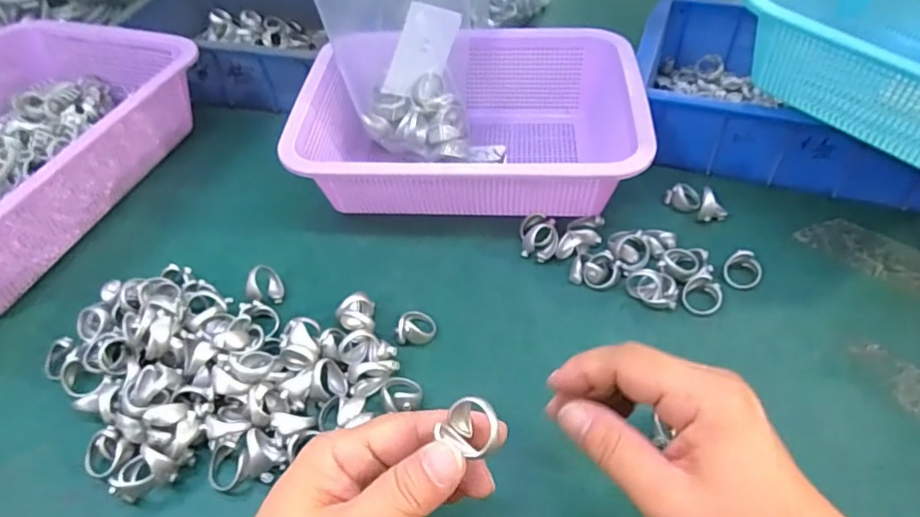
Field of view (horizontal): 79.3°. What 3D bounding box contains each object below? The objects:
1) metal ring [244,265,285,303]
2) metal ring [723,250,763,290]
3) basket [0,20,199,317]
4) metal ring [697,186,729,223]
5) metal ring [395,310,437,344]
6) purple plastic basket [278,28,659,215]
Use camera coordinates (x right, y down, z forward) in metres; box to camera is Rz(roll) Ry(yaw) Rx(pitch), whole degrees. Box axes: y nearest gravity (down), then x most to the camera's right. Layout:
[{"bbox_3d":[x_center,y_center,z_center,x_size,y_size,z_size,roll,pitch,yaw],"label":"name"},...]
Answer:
[{"bbox_3d":[-0.140,0.019,0.394,0.026,0.023,0.022,-24,51,-18],"label":"metal ring"},{"bbox_3d":[0.196,0.008,0.382,0.024,0.016,0.022,-2,48,2],"label":"metal ring"},{"bbox_3d":[-0.374,-0.087,0.463,0.222,0.081,0.290,11,50,13],"label":"basket"},{"bbox_3d":[0.194,-0.041,0.422,0.021,0.021,0.016,18,52,18],"label":"metal ring"},{"bbox_3d":[-0.029,0.045,0.369,0.026,0.018,0.021,-2,48,2],"label":"metal ring"},{"bbox_3d":[0.006,-0.107,0.456,0.265,0.083,0.174,0,48,3],"label":"purple plastic basket"}]

